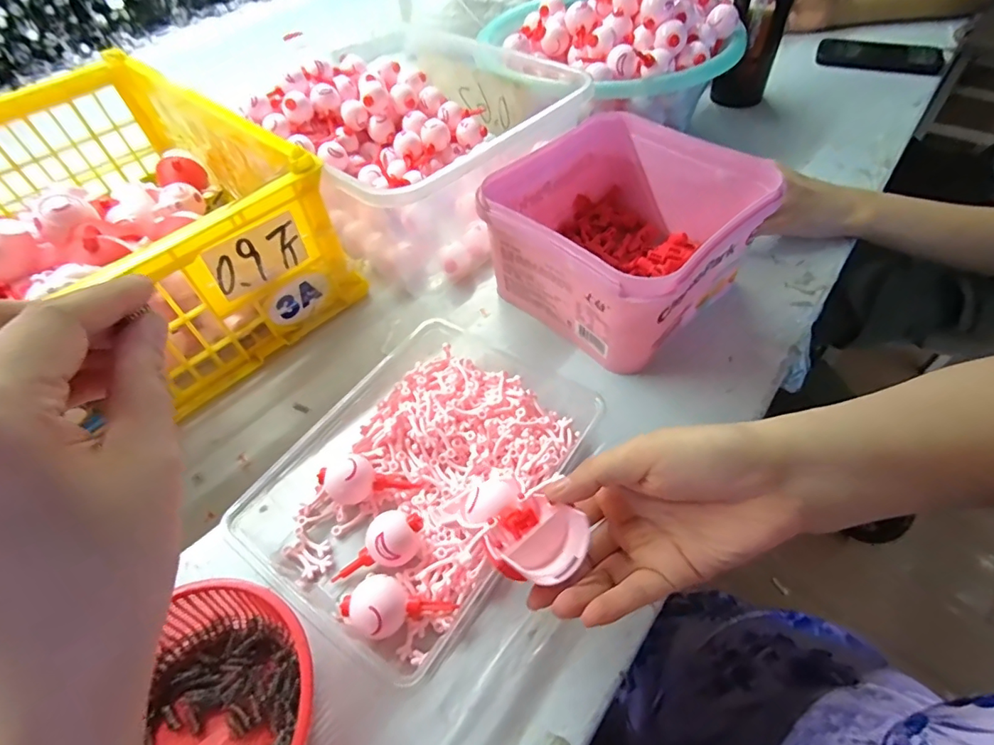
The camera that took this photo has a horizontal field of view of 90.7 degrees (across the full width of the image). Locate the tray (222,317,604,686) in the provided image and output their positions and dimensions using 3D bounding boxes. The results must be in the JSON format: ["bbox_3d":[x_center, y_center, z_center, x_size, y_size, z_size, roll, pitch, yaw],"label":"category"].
[{"bbox_3d":[-0.056,0.067,0.353,0.175,0.042,0.225,27,58,24],"label":"tray"}]

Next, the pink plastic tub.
[{"bbox_3d":[0.110,-0.123,0.447,0.192,0.110,0.190,-38,58,-23],"label":"pink plastic tub"}]

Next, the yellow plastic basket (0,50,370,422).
[{"bbox_3d":[-0.418,-0.138,0.481,0.447,0.136,0.340,35,62,28],"label":"yellow plastic basket"}]

